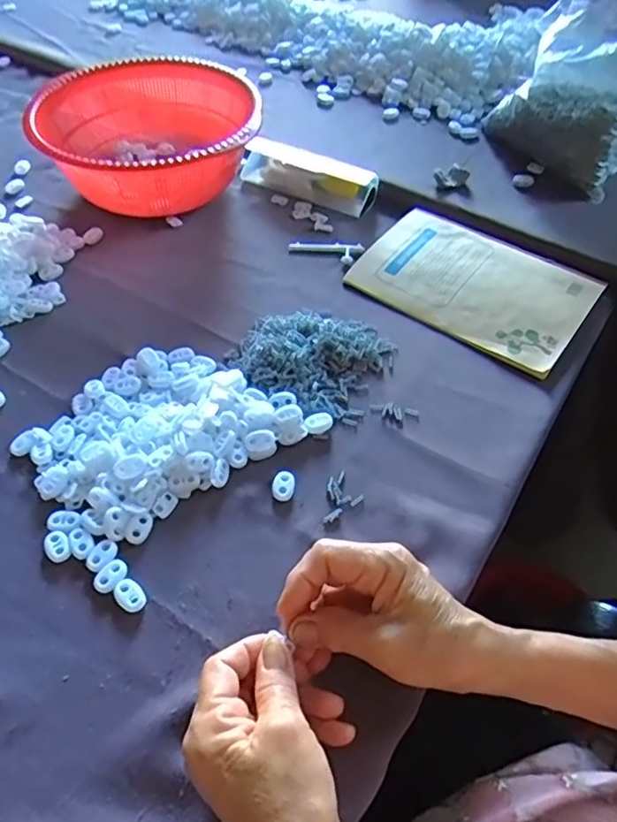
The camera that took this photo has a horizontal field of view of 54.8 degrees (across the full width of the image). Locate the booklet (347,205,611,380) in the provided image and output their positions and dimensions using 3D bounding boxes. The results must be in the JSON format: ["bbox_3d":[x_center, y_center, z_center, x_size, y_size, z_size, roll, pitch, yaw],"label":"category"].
[{"bbox_3d":[0.155,-0.123,0.566,0.210,0.014,0.138,32,57,23],"label":"booklet"}]

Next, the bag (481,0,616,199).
[{"bbox_3d":[0.294,-0.360,0.641,0.123,0.153,0.157,-28,56,-22],"label":"bag"}]

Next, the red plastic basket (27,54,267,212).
[{"bbox_3d":[-0.171,-0.293,0.647,0.228,0.084,0.229,0,51,-2],"label":"red plastic basket"}]

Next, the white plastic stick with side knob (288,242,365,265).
[{"bbox_3d":[0.018,-0.162,0.600,0.076,0.010,0.026,4,51,2],"label":"white plastic stick with side knob"}]

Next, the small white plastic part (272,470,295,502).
[{"bbox_3d":[-0.017,0.053,0.422,0.015,0.004,0.023,0,51,-1],"label":"small white plastic part"}]

